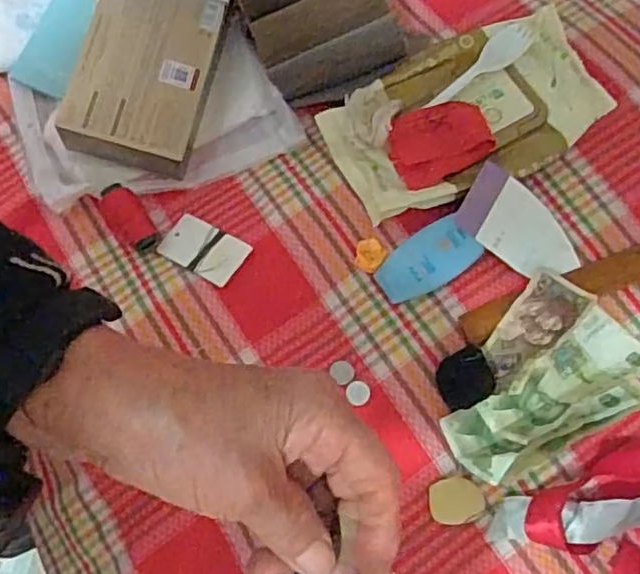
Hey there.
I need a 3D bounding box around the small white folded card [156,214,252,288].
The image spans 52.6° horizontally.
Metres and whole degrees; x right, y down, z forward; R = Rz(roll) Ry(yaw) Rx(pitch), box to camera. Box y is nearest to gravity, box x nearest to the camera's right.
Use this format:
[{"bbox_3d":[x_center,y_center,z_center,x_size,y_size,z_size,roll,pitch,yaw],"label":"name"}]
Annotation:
[{"bbox_3d":[-0.094,-0.031,0.518,0.070,0.008,0.041,24,69,22],"label":"small white folded card"}]

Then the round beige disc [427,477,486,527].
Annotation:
[{"bbox_3d":[0.095,0.149,0.451,0.037,0.004,0.030,-9,72,2],"label":"round beige disc"}]

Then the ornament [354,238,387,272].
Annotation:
[{"bbox_3d":[0.039,-0.024,0.504,0.022,0.010,0.025,23,76,11],"label":"ornament"}]

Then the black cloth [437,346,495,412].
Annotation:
[{"bbox_3d":[0.106,0.066,0.467,0.042,0.013,0.037,-30,73,-5],"label":"black cloth"}]

